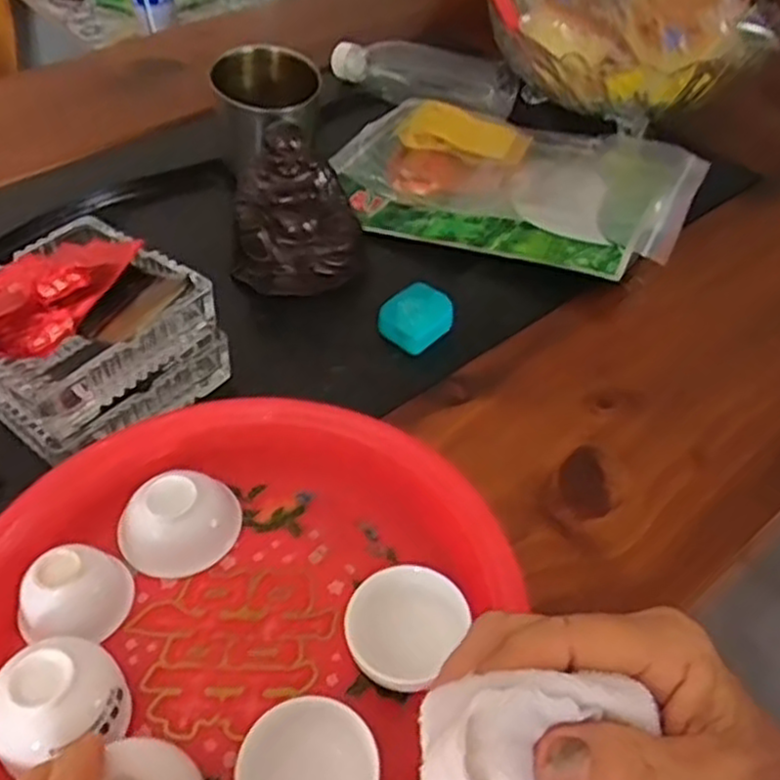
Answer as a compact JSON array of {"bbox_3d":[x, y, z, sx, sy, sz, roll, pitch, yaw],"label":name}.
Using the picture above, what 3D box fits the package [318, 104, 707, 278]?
[{"bbox_3d":[0.100,-0.172,0.609,0.267,0.033,0.184,23,51,18],"label":"package"}]

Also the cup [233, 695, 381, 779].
[{"bbox_3d":[-0.032,0.154,0.305,0.053,0.028,0.053,1,48,-1],"label":"cup"}]

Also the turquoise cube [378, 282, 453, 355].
[{"bbox_3d":[0.017,-0.047,0.511,0.038,0.022,0.046,34,56,26],"label":"turquoise cube"}]

